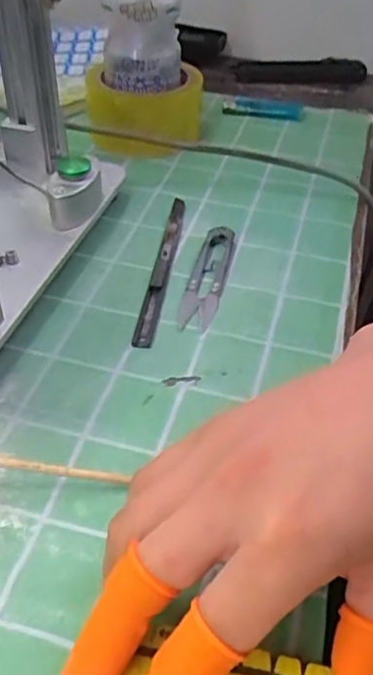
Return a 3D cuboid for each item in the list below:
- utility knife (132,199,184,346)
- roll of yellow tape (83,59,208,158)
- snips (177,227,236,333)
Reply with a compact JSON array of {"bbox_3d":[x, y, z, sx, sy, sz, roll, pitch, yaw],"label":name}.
[{"bbox_3d":[-0.015,-0.052,0.425,0.012,0.007,0.162,7,43,4],"label":"utility knife"},{"bbox_3d":[-0.032,-0.192,0.532,0.095,0.053,0.095,-3,41,3],"label":"roll of yellow tape"},{"bbox_3d":[0.014,-0.042,0.413,0.022,0.008,0.100,11,44,8],"label":"snips"}]

